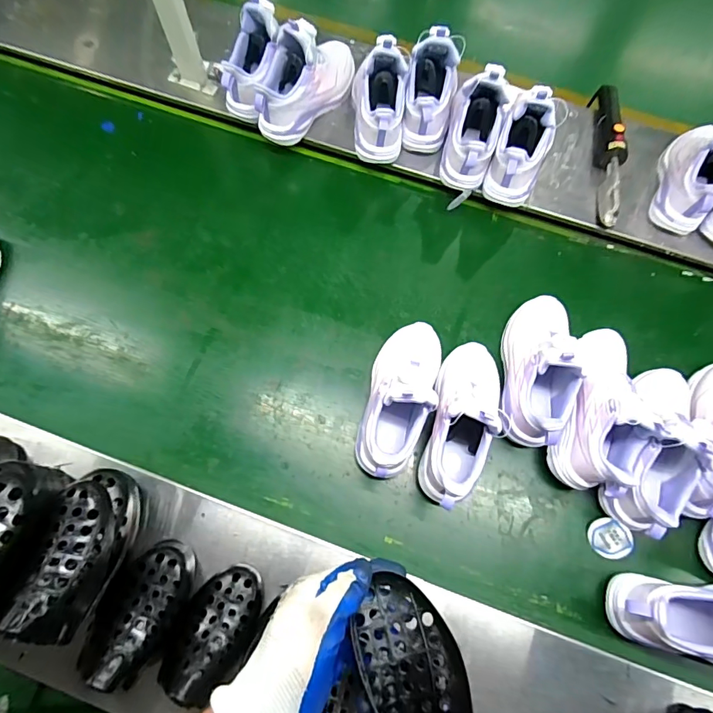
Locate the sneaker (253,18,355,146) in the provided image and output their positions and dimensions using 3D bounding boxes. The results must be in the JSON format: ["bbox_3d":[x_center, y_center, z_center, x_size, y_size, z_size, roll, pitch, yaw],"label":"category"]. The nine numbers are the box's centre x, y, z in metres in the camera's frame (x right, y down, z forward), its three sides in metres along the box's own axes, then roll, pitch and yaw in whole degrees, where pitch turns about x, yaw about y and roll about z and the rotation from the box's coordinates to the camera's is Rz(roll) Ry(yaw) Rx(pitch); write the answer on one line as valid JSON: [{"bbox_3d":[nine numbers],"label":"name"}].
[{"bbox_3d":[-0.075,-0.448,0.688,0.082,0.118,0.216,42,75,8],"label":"sneaker"}]

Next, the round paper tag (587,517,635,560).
[{"bbox_3d":[0.325,0.233,0.563,0.050,0.004,0.048,-9,73,32],"label":"round paper tag"}]

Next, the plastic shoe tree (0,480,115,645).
[{"bbox_3d":[-0.279,0.188,0.423,0.067,0.059,0.145,3,59,-1],"label":"plastic shoe tree"}]

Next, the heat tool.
[{"bbox_3d":[0.412,-0.349,0.718,0.029,0.049,0.303,8,74,-2],"label":"heat tool"}]

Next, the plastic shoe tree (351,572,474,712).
[{"bbox_3d":[0.043,0.248,0.350,0.076,0.044,0.128,-19,75,-7],"label":"plastic shoe tree"}]

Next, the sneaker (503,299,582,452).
[{"bbox_3d":[0.249,0.008,0.587,0.080,0.115,0.217,12,74,-1],"label":"sneaker"}]

